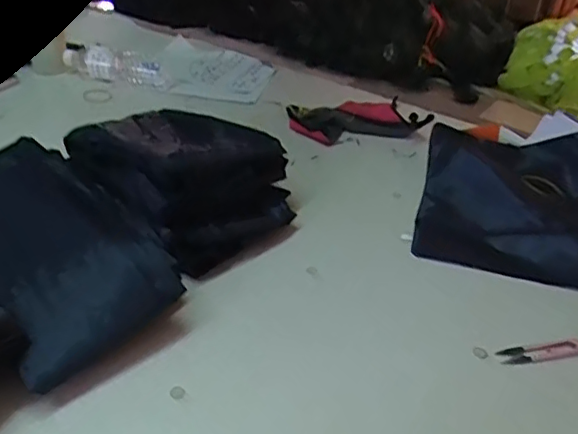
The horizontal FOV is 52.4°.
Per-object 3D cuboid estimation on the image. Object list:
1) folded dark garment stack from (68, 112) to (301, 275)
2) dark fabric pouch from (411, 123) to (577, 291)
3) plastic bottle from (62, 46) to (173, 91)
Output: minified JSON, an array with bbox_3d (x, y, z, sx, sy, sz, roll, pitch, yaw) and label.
[{"bbox_3d":[-0.152,-0.070,0.820,0.229,0.115,0.299,-24,43,-36],"label":"folded dark garment stack"},{"bbox_3d":[0.343,-0.037,0.894,0.279,0.052,0.353,13,40,6],"label":"dark fabric pouch"},{"bbox_3d":[-0.358,-0.311,1.198,0.236,0.057,0.077,15,35,15],"label":"plastic bottle"}]

